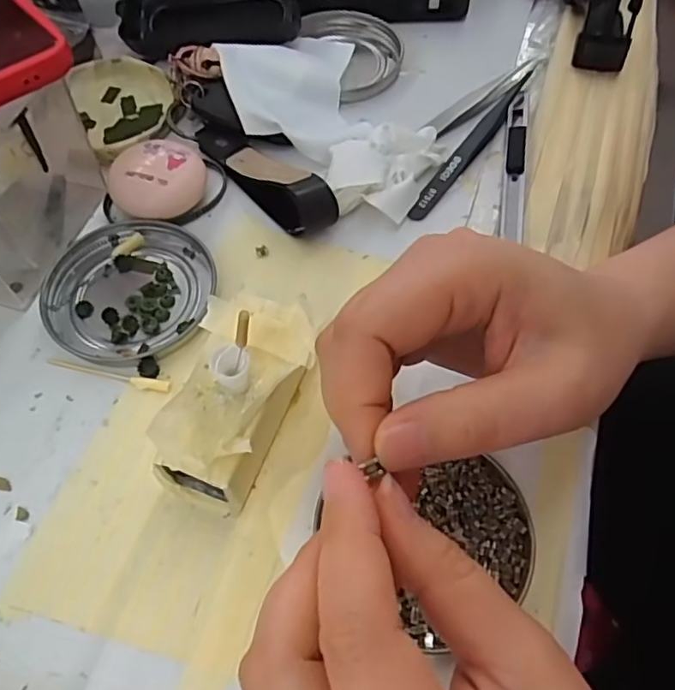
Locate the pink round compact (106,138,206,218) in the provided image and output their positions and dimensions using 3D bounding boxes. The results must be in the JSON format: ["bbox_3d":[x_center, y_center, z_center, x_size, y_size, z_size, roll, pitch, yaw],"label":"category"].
[{"bbox_3d":[-0.092,-0.084,0.312,0.047,0.023,0.042,-21,62,-11],"label":"pink round compact"}]

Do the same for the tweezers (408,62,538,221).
[{"bbox_3d":[0.076,-0.116,0.334,0.012,0.014,0.127,31,65,18],"label":"tweezers"}]

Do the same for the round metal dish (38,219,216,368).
[{"bbox_3d":[-0.099,-0.027,0.288,0.075,0.009,0.076,0,60,1],"label":"round metal dish"}]

